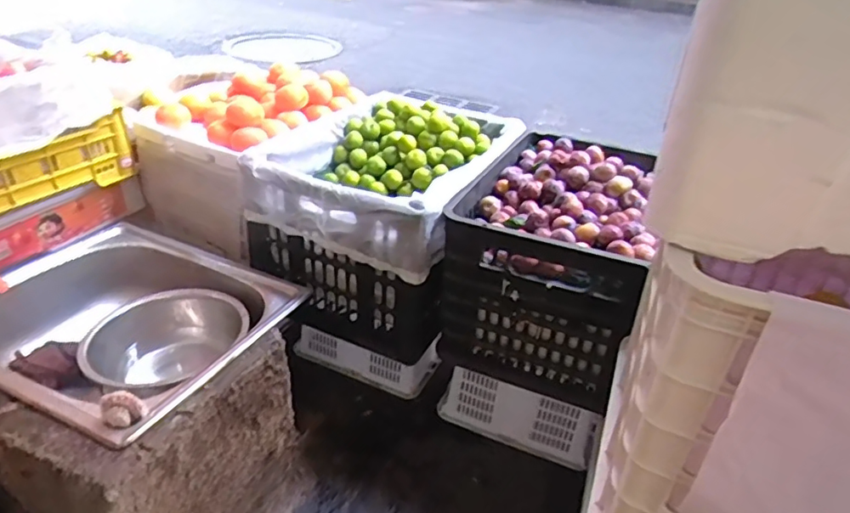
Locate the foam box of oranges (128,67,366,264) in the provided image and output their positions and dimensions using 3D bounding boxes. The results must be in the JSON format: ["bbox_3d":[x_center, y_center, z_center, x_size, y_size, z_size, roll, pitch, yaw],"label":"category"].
[{"bbox_3d":[-0.370,-0.231,1.209,0.327,0.276,0.446,14,34,16],"label":"foam box of oranges"}]

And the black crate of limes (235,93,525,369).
[{"bbox_3d":[-0.059,-0.110,1.126,0.391,0.292,0.537,13,34,14],"label":"black crate of limes"}]

